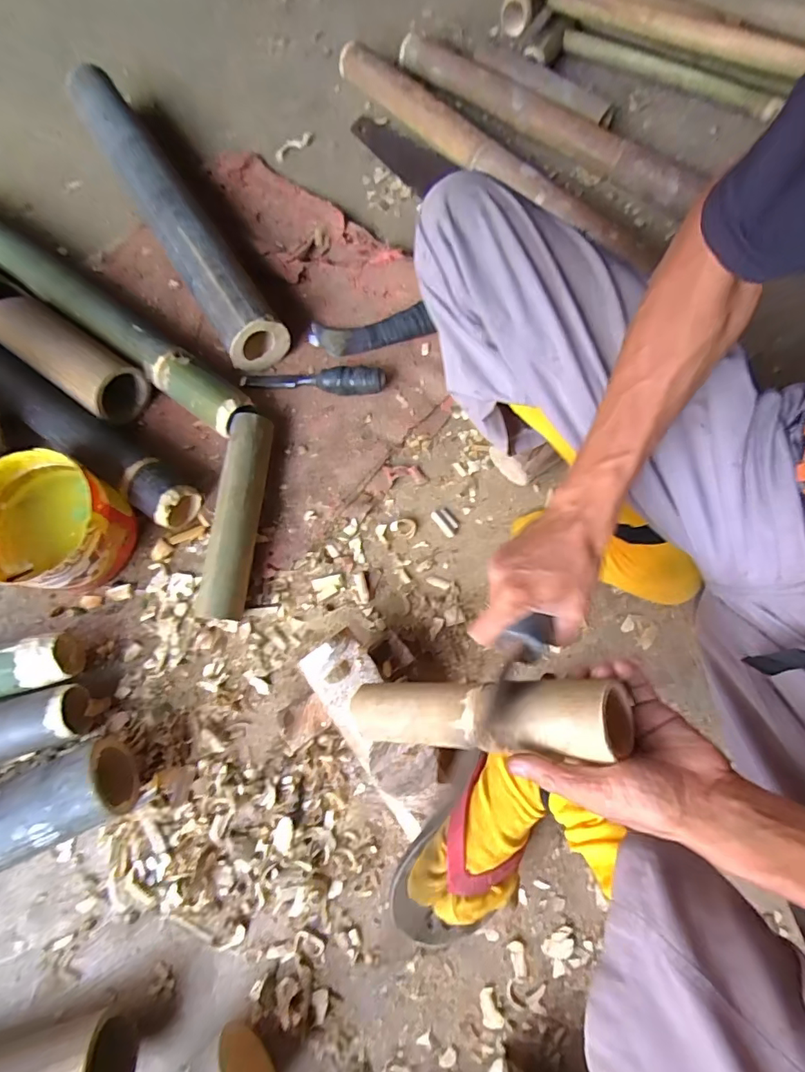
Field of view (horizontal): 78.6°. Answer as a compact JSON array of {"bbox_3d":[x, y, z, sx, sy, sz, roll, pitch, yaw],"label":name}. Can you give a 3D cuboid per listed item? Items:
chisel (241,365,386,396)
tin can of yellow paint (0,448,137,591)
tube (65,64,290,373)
[{"bbox_3d":[-0.121,-0.208,0.651,0.194,0.036,0.027,5,73,2],"label":"chisel"},{"bbox_3d":[-0.413,-0.010,0.586,0.151,0.092,0.146,0,73,1],"label":"tin can of yellow paint"},{"bbox_3d":[-0.340,-0.478,0.712,0.080,0.083,0.592,-32,75,-8],"label":"tube"}]

